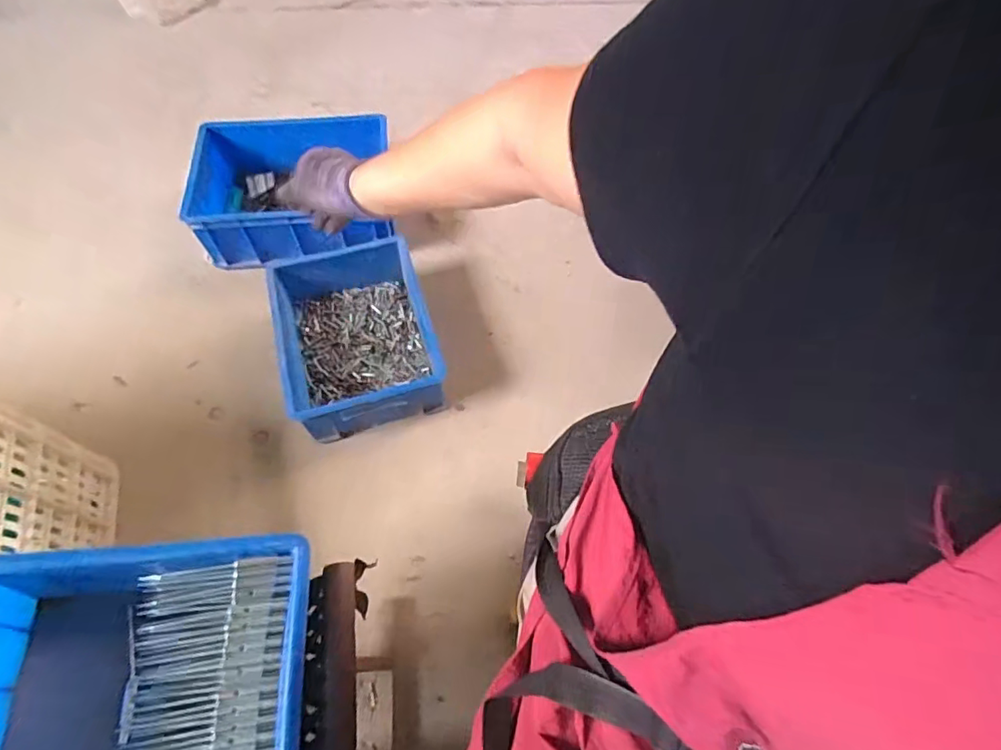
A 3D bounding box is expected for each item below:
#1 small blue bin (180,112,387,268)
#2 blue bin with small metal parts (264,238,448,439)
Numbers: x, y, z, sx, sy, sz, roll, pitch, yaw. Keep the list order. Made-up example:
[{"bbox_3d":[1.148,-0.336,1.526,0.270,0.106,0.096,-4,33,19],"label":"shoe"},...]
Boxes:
[{"bbox_3d":[-0.460,-0.423,1.165,0.405,0.137,0.337,-3,61,-3],"label":"small blue bin"},{"bbox_3d":[-0.267,-0.062,0.990,0.263,0.128,0.334,-16,62,-10],"label":"blue bin with small metal parts"}]

